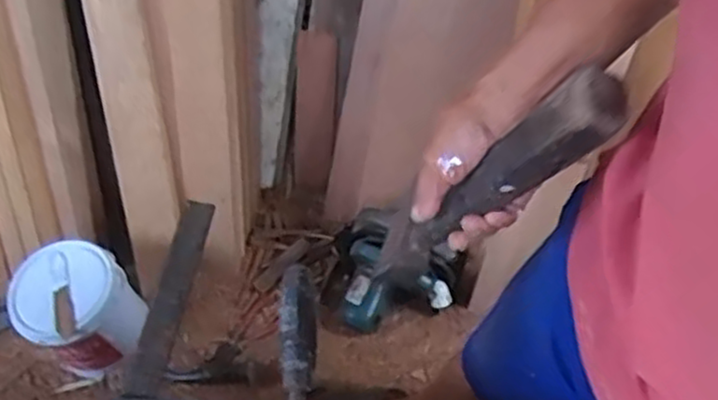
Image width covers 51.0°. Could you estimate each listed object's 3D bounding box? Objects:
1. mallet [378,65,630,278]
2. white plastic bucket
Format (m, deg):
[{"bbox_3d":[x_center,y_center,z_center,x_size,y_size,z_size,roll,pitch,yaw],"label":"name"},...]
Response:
[{"bbox_3d":[0.091,-0.006,0.586,0.036,0.311,0.048,36,60,-6],"label":"mallet"},{"bbox_3d":[-0.473,0.196,1.286,0.183,0.206,0.156,-32,58,-21],"label":"white plastic bucket"}]

